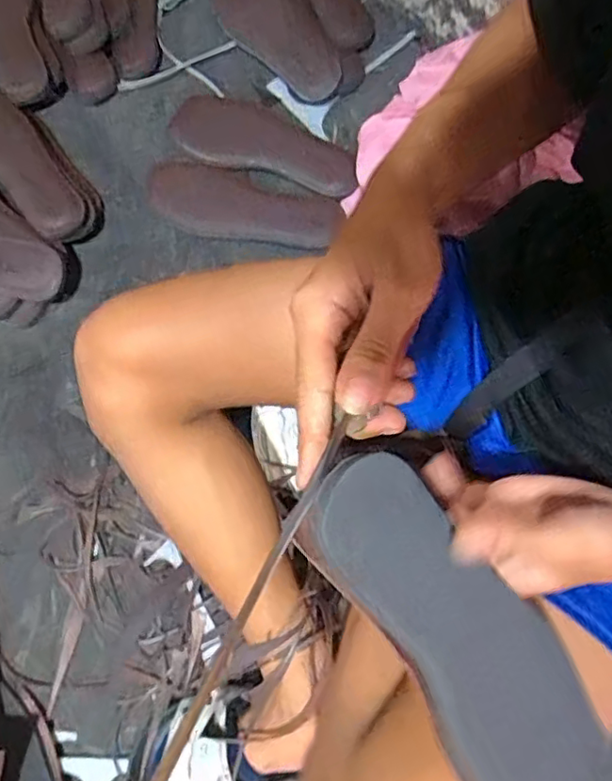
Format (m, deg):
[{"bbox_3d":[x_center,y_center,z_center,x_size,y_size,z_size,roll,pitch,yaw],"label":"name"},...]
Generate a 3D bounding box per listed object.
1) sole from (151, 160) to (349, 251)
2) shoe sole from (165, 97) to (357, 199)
[{"bbox_3d":[-0.082,-0.234,0.741,0.253,0.026,0.086,14,78,6],"label":"sole"},{"bbox_3d":[-0.047,-0.316,0.743,0.238,0.018,0.089,17,78,7],"label":"shoe sole"}]

